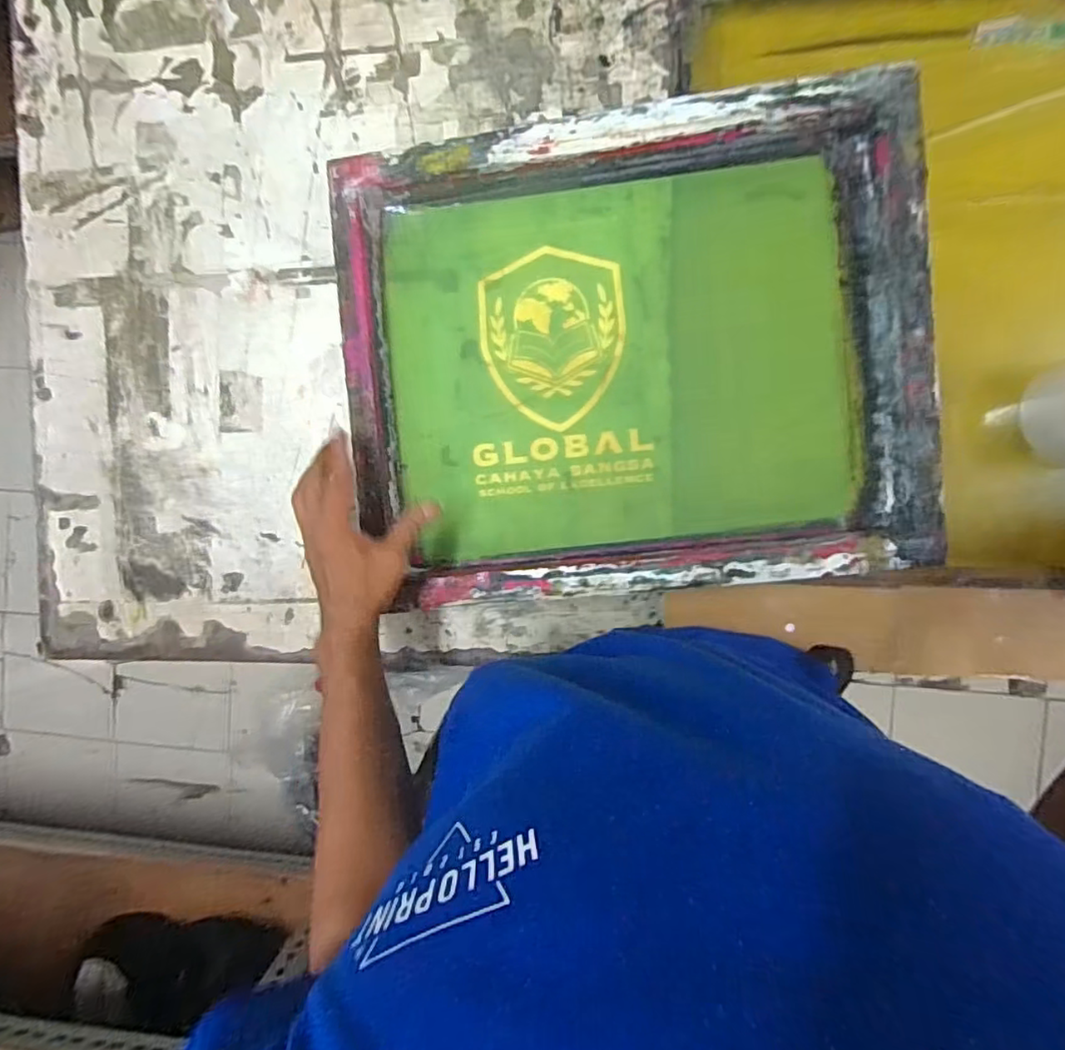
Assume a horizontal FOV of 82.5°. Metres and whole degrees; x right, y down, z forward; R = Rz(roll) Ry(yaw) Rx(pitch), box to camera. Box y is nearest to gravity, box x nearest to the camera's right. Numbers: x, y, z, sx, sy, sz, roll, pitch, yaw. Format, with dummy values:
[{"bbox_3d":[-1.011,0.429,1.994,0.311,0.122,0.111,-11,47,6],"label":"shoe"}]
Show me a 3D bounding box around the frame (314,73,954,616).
[{"bbox_3d":[0.081,-0.143,0.535,0.476,0.048,0.394,-7,92,6],"label":"frame"}]

